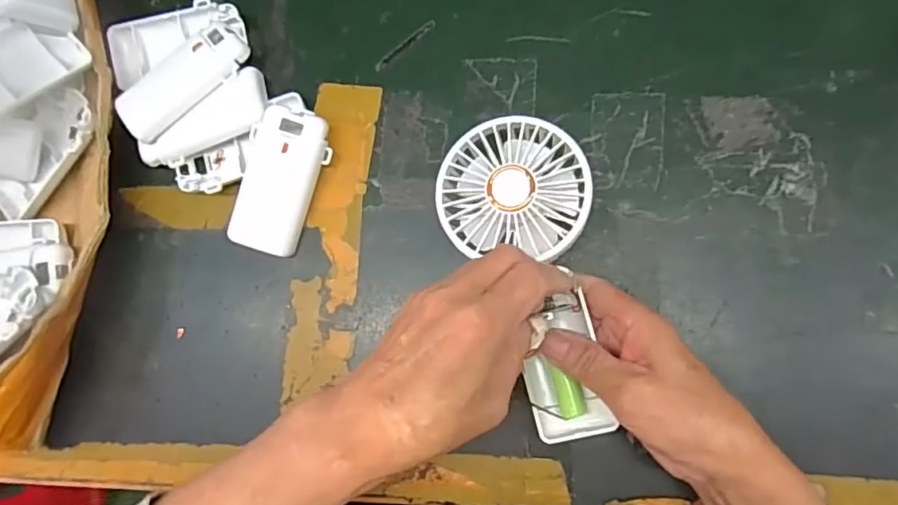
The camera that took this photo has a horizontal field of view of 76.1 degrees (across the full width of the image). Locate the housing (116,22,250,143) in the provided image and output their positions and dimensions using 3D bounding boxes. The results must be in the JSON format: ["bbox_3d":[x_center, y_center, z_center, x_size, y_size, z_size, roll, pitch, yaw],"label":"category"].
[{"bbox_3d":[-0.176,-0.114,0.378,0.092,0.009,0.039,-40,81,1],"label":"housing"}]

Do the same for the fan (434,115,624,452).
[{"bbox_3d":[0.048,0.015,0.333,0.082,0.031,0.185,-12,88,5],"label":"fan"}]

